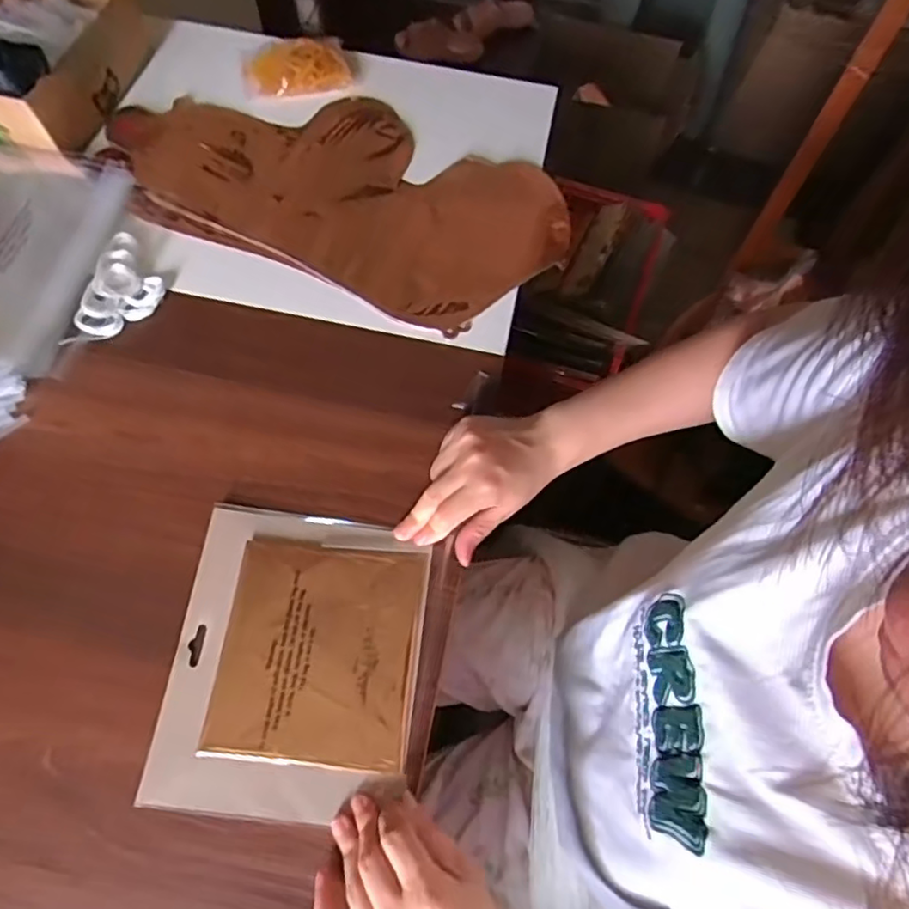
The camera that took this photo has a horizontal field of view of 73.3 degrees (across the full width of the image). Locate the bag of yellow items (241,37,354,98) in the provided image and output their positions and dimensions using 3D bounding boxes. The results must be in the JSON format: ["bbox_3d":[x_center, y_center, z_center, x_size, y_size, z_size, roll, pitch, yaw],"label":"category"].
[{"bbox_3d":[-0.163,-0.402,0.631,0.111,0.029,0.069,-10,68,-6],"label":"bag of yellow items"}]

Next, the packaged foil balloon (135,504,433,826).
[{"bbox_3d":[-0.107,0.137,0.419,0.162,0.010,0.194,6,67,0],"label":"packaged foil balloon"}]

